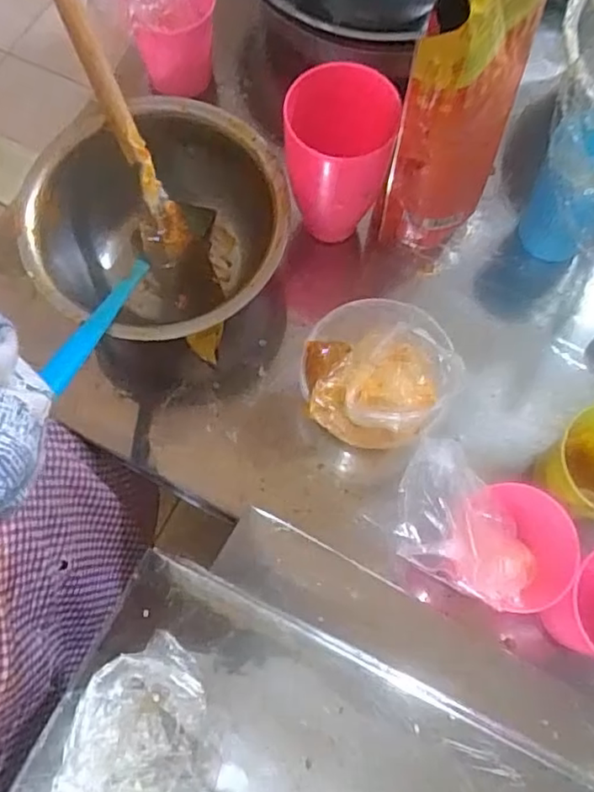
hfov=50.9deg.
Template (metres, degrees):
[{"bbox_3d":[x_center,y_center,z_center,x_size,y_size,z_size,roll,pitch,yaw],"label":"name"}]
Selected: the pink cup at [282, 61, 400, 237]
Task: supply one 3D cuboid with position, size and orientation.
[{"bbox_3d":[0.031,-0.180,0.485,0.073,0.120,0.080,0,71,0],"label":"pink cup"}]

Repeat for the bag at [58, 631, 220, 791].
[{"bbox_3d":[-0.084,0.186,0.342,0.076,0.032,0.095,0,71,0],"label":"bag"}]

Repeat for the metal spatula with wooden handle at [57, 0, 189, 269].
[{"bbox_3d":[-0.139,-0.219,0.462,0.036,0.019,0.247,-23,104,-7],"label":"metal spatula with wooden handle"}]

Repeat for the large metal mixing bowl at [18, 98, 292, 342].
[{"bbox_3d":[-0.100,-0.121,0.486,0.185,0.101,0.186,0,71,0],"label":"large metal mixing bowl"}]

